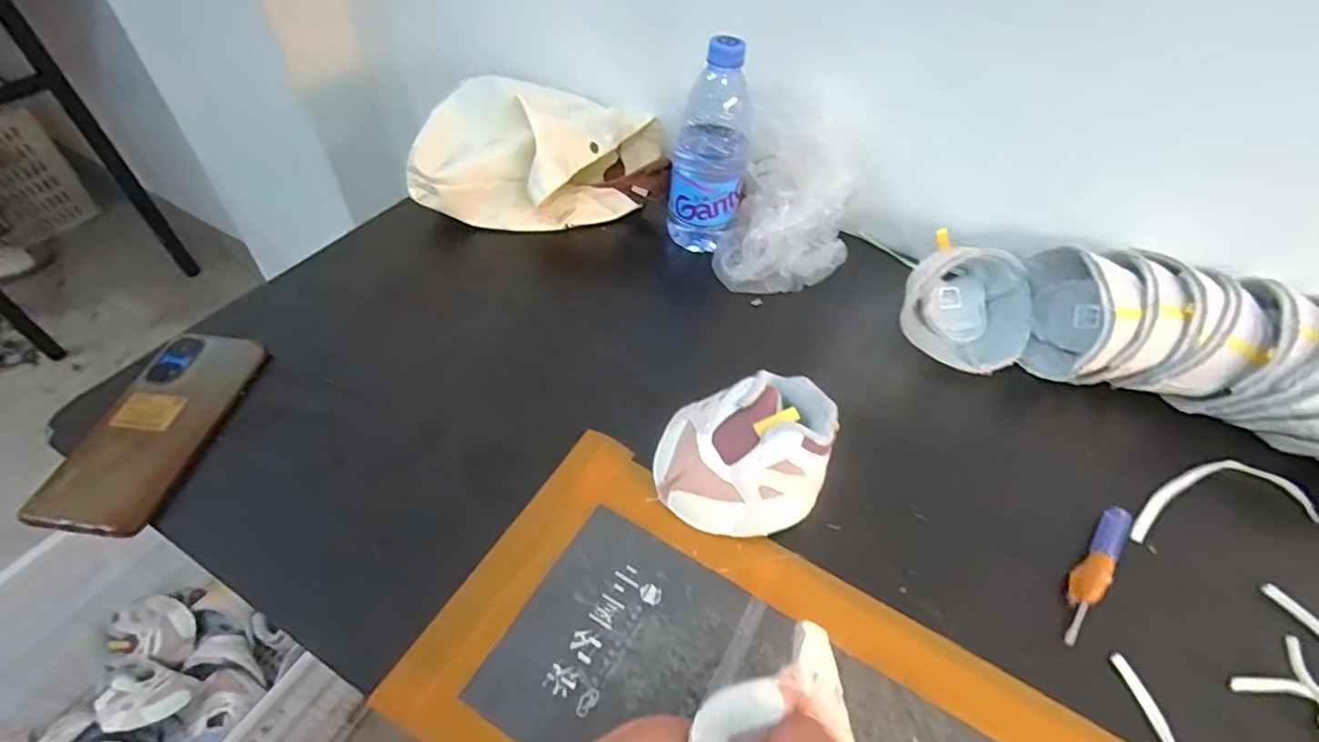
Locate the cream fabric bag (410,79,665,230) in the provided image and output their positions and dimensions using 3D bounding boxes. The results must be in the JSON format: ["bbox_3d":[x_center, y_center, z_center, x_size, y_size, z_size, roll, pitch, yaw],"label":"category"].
[{"bbox_3d":[-0.121,-0.226,0.607,0.259,0.100,0.131,-9,52,-11],"label":"cream fabric bag"}]

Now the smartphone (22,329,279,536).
[{"bbox_3d":[-0.365,0.038,0.422,0.078,0.016,0.163,14,51,-3],"label":"smartphone"}]

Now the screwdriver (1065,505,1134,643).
[{"bbox_3d":[0.301,0.134,0.401,0.018,0.012,0.124,38,56,25],"label":"screwdriver"}]

